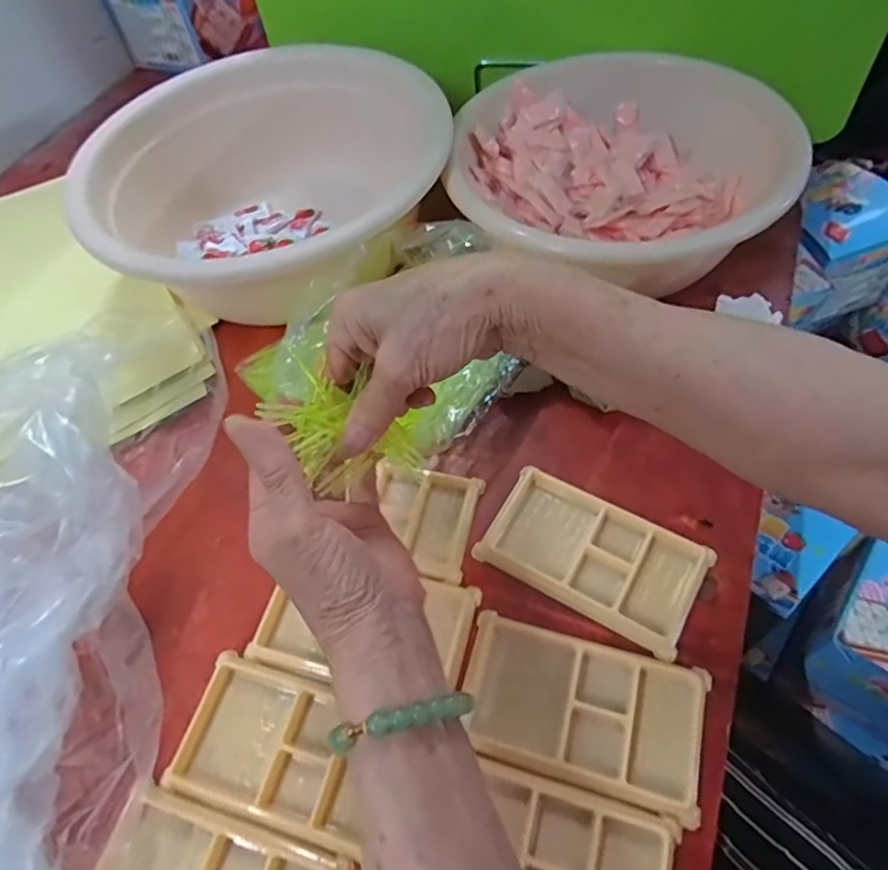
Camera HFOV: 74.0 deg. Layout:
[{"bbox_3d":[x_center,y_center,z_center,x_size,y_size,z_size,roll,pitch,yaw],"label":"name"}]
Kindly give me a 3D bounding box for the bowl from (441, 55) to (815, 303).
[{"bbox_3d":[0.134,-0.226,0.511,0.258,0.078,0.262,-3,56,4],"label":"bowl"}]

